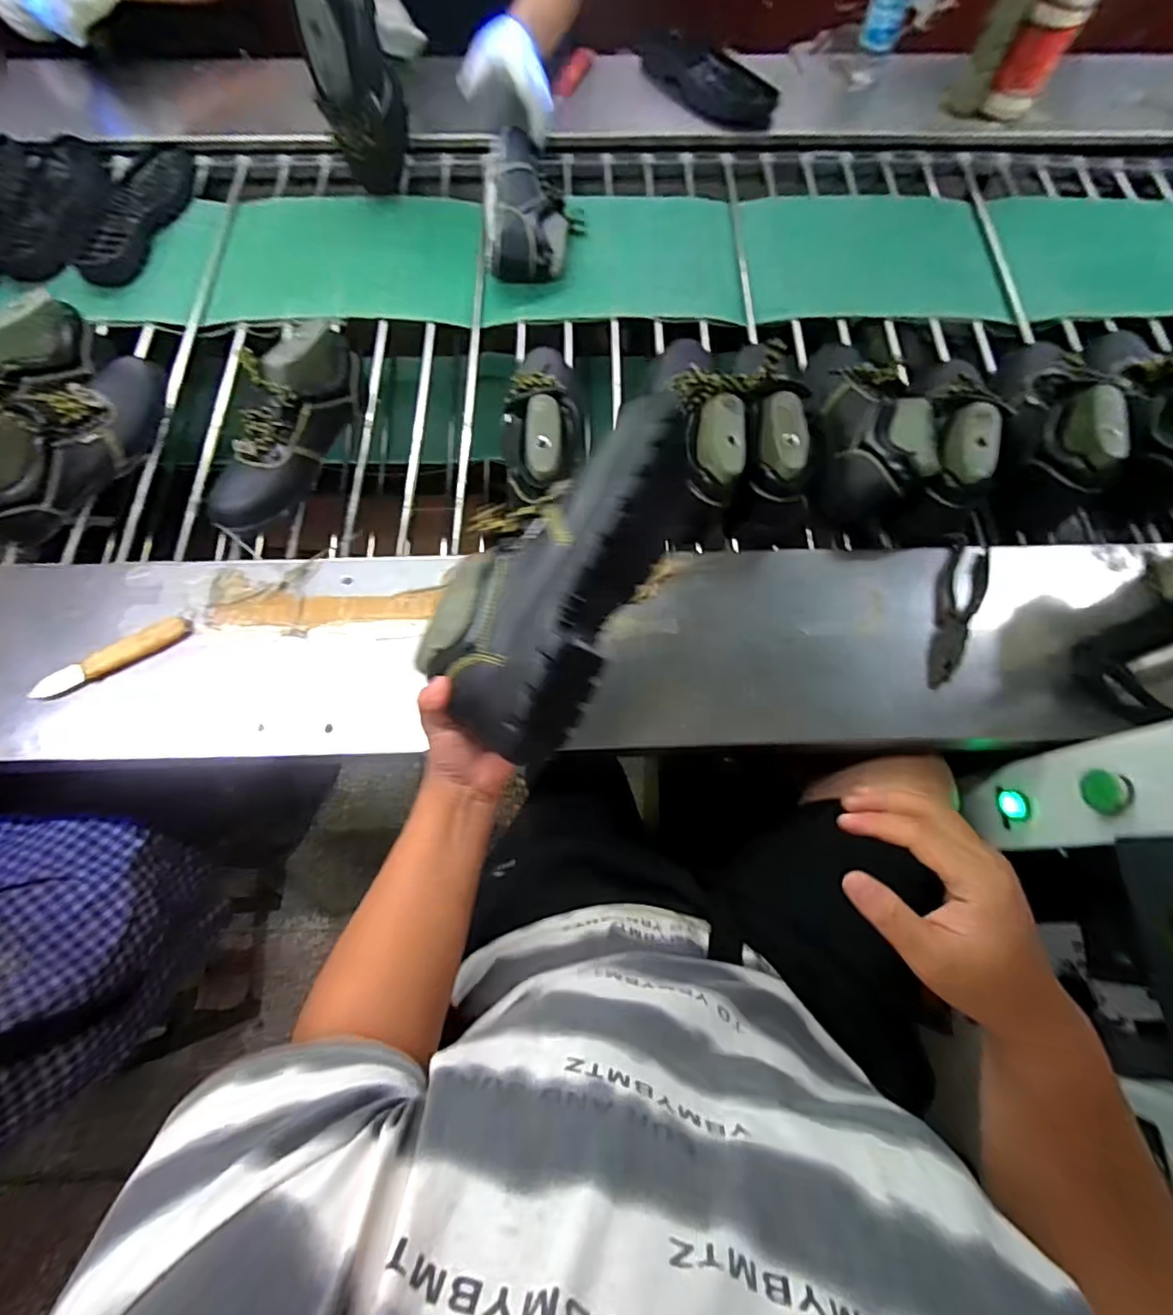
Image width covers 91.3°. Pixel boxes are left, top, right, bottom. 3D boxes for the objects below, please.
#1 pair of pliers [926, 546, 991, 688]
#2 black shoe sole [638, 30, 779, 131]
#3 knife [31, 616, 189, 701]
[{"bbox_3d":[0.429,-0.054,0.664,0.051,0.025,0.194,25,73,8],"label":"pair of pliers"},{"bbox_3d":[0.226,-1.067,1.062,0.286,0.084,0.040,39,52,8],"label":"black shoe sole"},{"bbox_3d":[-0.528,0.000,0.633,0.167,0.022,0.028,-26,73,-9],"label":"knife"}]

